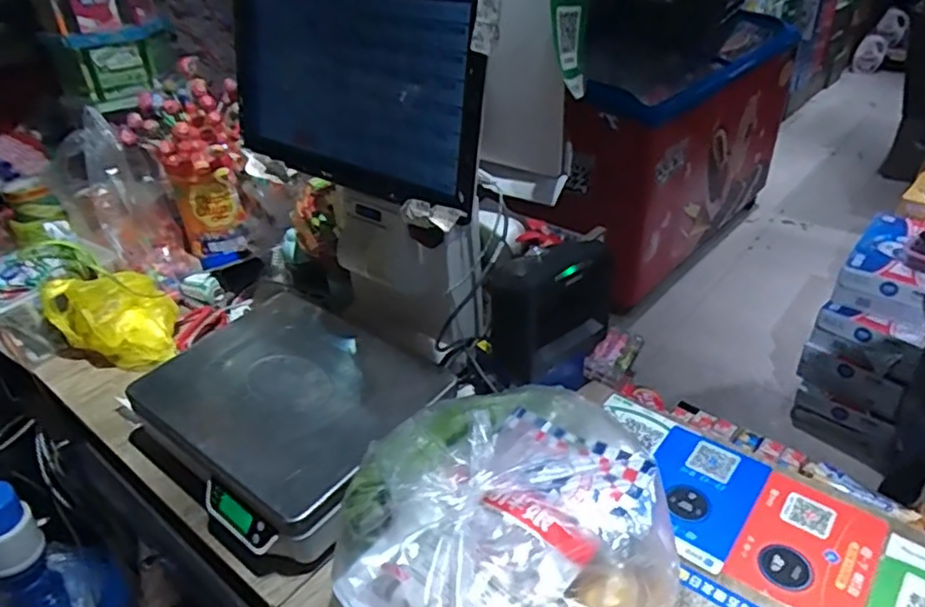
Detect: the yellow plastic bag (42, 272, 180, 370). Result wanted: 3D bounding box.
[{"bbox_3d":[-0.520,0.025,0.967,0.165,0.117,0.130,-23,38,-26],"label":"yellow plastic bag"}]

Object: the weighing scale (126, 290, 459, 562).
[{"bbox_3d":[-0.222,0.134,0.804,0.359,0.087,0.274,24,43,35],"label":"weighing scale"}]

